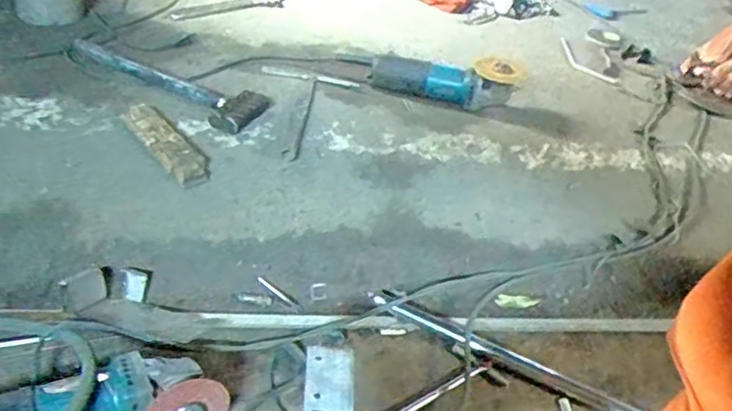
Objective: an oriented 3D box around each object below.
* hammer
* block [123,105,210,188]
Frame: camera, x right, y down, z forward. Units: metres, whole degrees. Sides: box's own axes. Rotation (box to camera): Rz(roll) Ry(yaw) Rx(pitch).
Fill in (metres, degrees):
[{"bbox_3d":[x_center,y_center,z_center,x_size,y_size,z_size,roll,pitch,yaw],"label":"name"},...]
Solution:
[{"bbox_3d":[-0.330,-0.215,1.056,0.363,0.049,0.116,22,37,19],"label":"hammer"},{"bbox_3d":[-0.286,-0.091,0.923,0.053,0.024,0.192,-22,45,-35],"label":"block"}]

